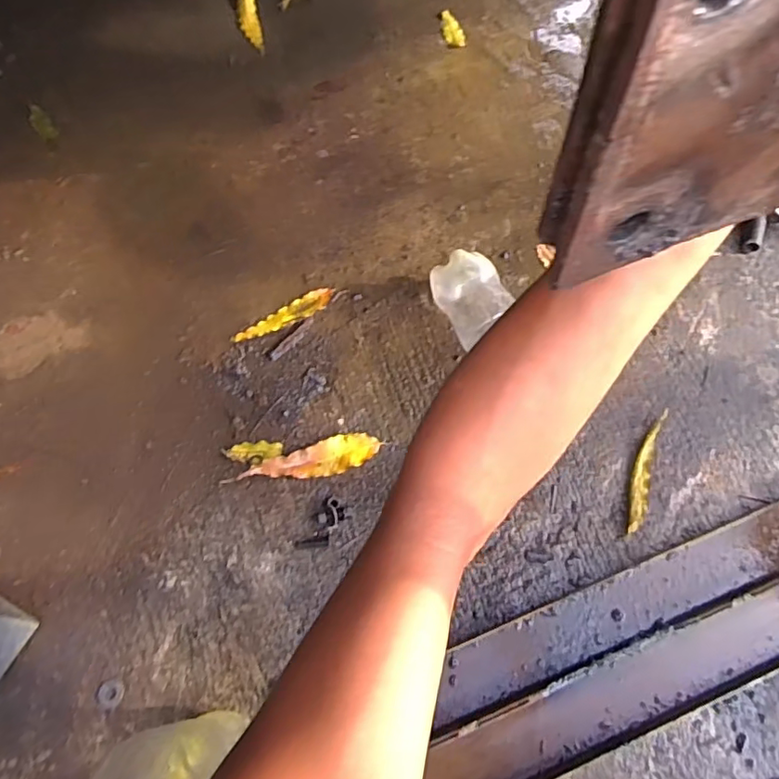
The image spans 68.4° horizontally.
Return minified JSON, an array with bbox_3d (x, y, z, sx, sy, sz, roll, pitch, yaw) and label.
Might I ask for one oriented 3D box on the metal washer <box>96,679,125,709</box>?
[{"bbox_3d":[-0.311,0.339,0.639,0.028,0.005,0.028,-11,65,-3],"label":"metal washer"}]

